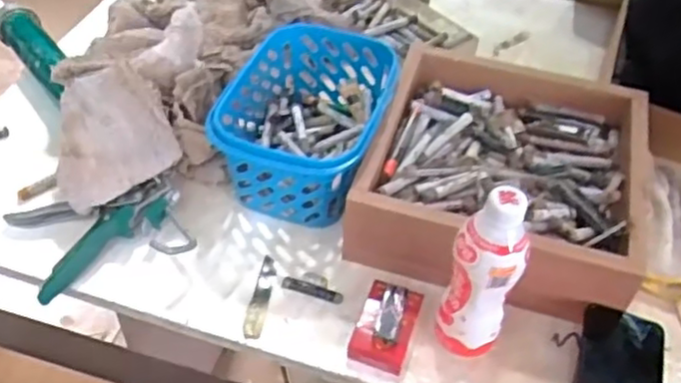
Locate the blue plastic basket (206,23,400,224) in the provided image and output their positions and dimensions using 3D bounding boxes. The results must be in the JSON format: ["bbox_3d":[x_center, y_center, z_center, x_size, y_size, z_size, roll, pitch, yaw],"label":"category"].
[{"bbox_3d":[-0.034,-0.086,0.820,0.173,0.104,0.222,15,48,11],"label":"blue plastic basket"}]

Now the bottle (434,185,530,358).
[{"bbox_3d":[0.130,0.082,0.630,0.061,0.200,0.053,20,49,14],"label":"bottle"}]

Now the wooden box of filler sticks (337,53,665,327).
[{"bbox_3d":[0.188,-0.023,0.803,0.303,0.092,0.307,12,48,7],"label":"wooden box of filler sticks"}]

